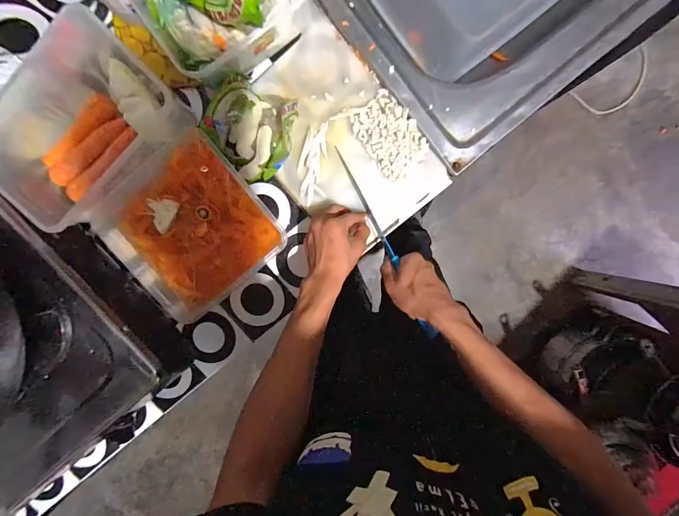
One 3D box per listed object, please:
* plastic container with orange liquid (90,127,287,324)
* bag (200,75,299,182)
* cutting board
[{"bbox_3d":[-0.211,-0.038,0.462,0.216,0.060,0.199,-38,96,5],"label":"plastic container with orange liquid"},{"bbox_3d":[-0.124,-0.177,0.441,0.114,0.045,0.118,21,98,-3],"label":"bag"},{"bbox_3d":[0.000,-0.166,0.461,0.192,0.016,0.292,-38,96,5],"label":"cutting board"}]

